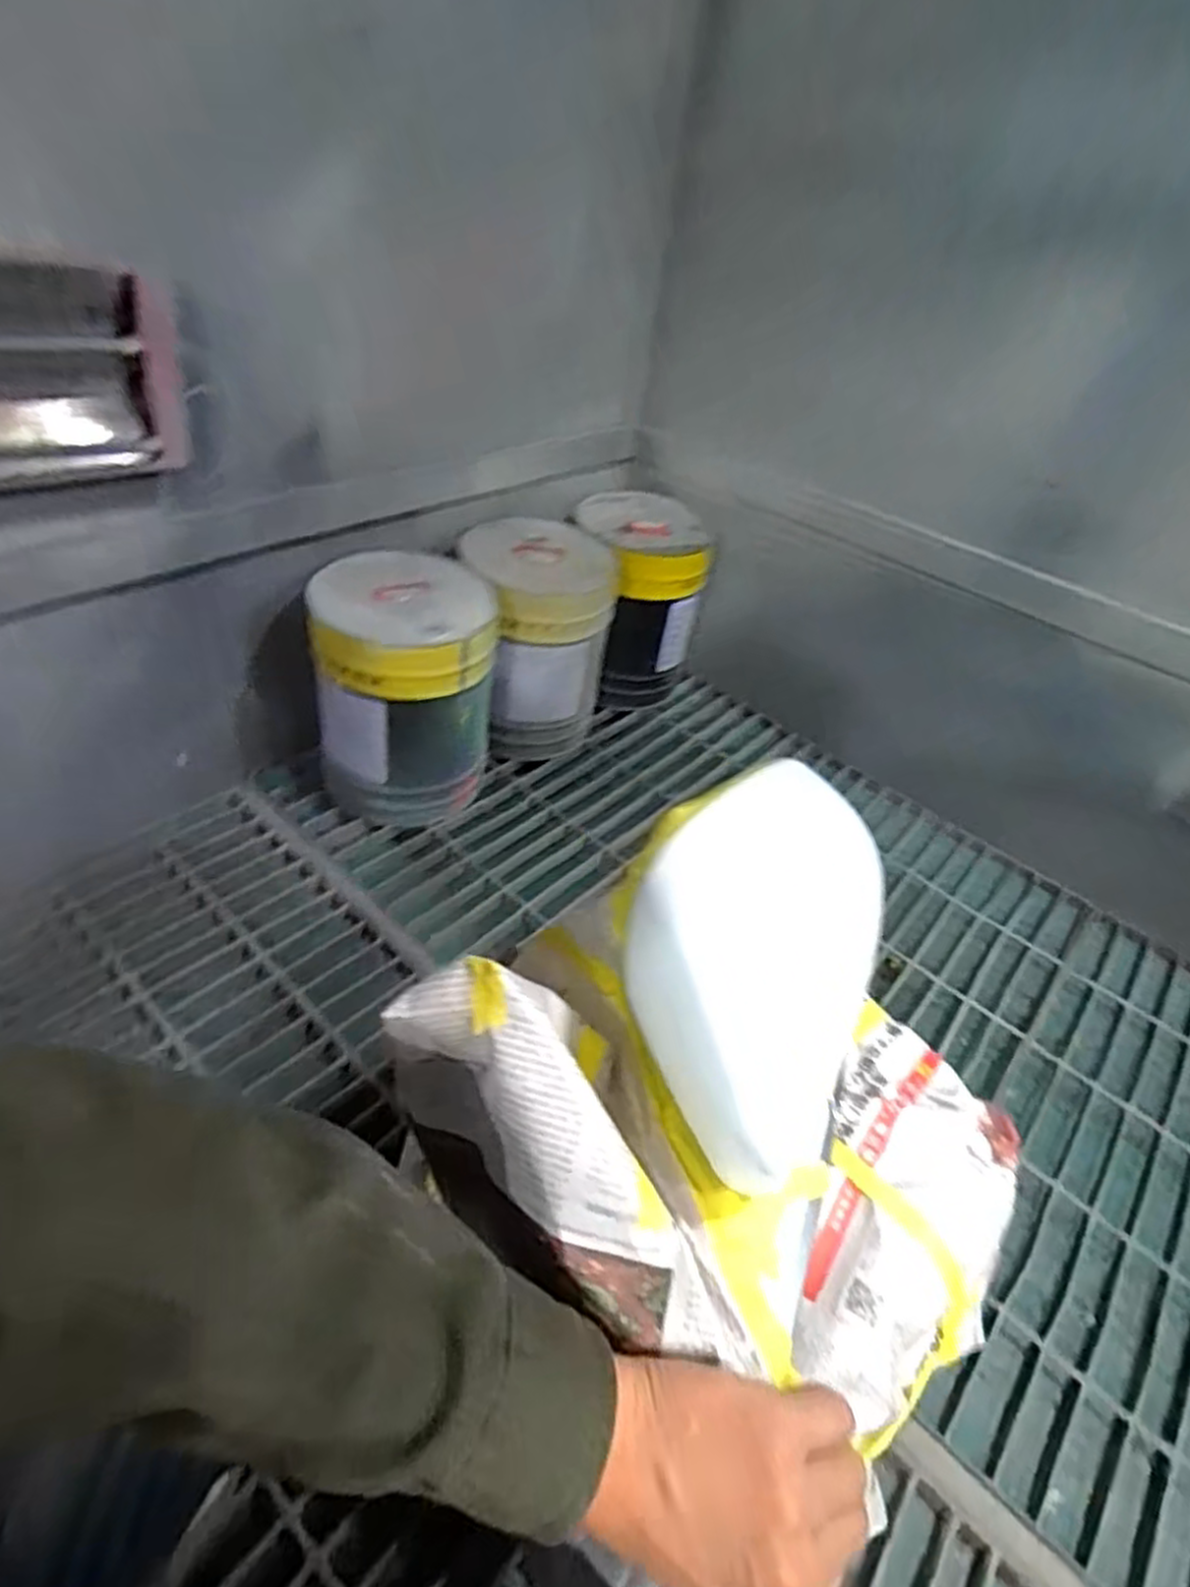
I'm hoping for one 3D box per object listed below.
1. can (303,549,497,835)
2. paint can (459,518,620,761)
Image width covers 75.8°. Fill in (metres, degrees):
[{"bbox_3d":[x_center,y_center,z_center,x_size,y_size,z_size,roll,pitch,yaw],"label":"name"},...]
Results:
[{"bbox_3d":[-0.302,-0.162,1.235,0.266,0.368,0.248,0,42,-11],"label":"can"},{"bbox_3d":[-0.106,-0.266,1.426,0.252,0.405,0.251,6,41,-5],"label":"paint can"}]

